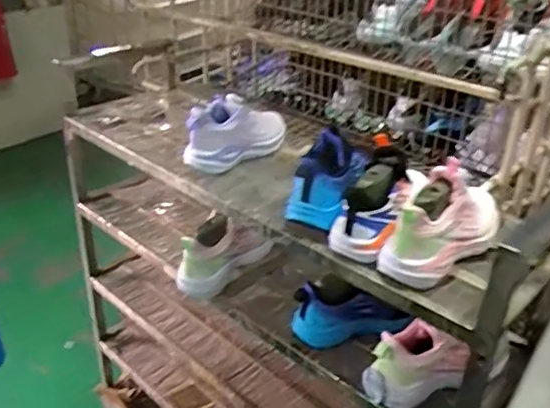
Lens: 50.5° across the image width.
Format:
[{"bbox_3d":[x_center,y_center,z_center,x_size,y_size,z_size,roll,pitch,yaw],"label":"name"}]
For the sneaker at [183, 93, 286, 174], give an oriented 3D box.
[{"bbox_3d":[-0.070,-0.146,1.110,0.086,0.104,0.232,26,38,36],"label":"sneaker"}]

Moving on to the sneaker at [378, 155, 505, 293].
[{"bbox_3d":[0.260,0.006,0.827,0.082,0.134,0.270,26,37,35],"label":"sneaker"}]

